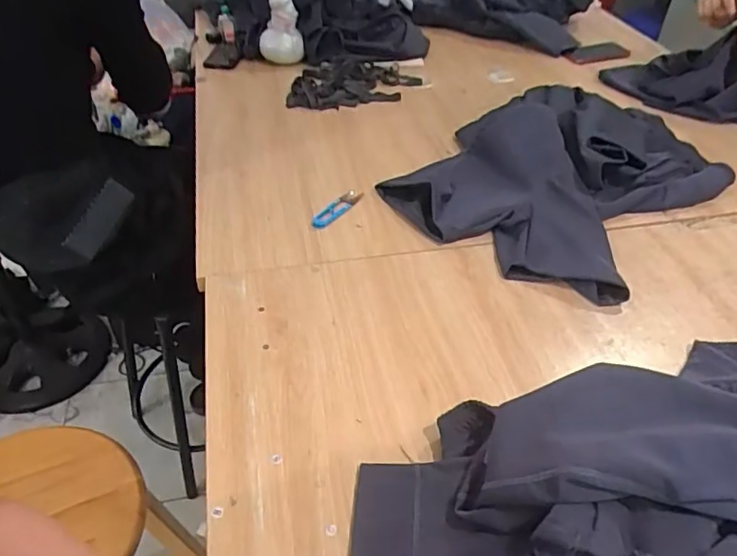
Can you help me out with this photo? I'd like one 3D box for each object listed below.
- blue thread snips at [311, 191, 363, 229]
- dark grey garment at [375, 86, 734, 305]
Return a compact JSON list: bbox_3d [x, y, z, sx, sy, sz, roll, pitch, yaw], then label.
[{"bbox_3d":[-0.050,-0.112,0.926,0.023,0.015,0.111,23,46,24],"label":"blue thread snips"},{"bbox_3d":[0.328,-0.189,0.981,0.427,0.090,0.519,33,50,31],"label":"dark grey garment"}]

